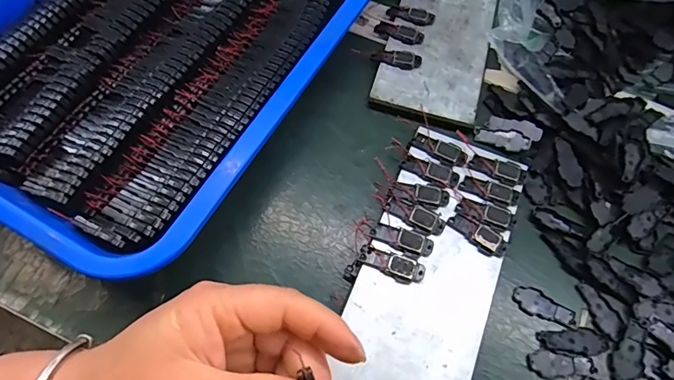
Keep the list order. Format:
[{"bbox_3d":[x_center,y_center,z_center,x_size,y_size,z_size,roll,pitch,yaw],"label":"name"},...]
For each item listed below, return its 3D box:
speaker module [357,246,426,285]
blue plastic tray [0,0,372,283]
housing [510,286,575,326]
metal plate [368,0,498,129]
[{"bbox_3d":[0.033,0.046,0.275,0.040,0.006,0.015,18,66,6],"label":"speaker module"},{"bbox_3d":[-0.129,-0.128,0.344,0.259,0.047,0.352,27,67,10],"label":"blue plastic tray"},{"bbox_3d":[0.130,0.073,0.284,0.039,0.004,0.017,26,67,10],"label":"housing"},{"bbox_3d":[0.089,-0.137,0.376,0.079,0.008,0.192,16,66,5],"label":"metal plate"}]

